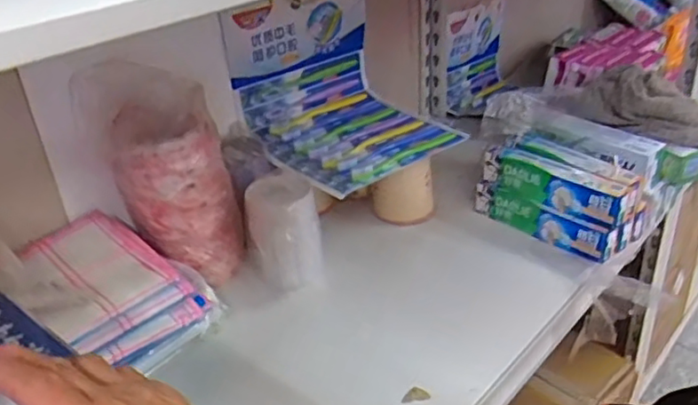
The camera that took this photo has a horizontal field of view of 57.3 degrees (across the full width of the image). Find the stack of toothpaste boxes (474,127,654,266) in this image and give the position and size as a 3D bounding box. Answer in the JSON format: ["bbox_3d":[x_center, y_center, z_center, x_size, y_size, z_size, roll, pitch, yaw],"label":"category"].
[{"bbox_3d":[0.268,-0.012,0.821,0.201,0.090,0.106,21,38,38],"label":"stack of toothpaste boxes"}]

